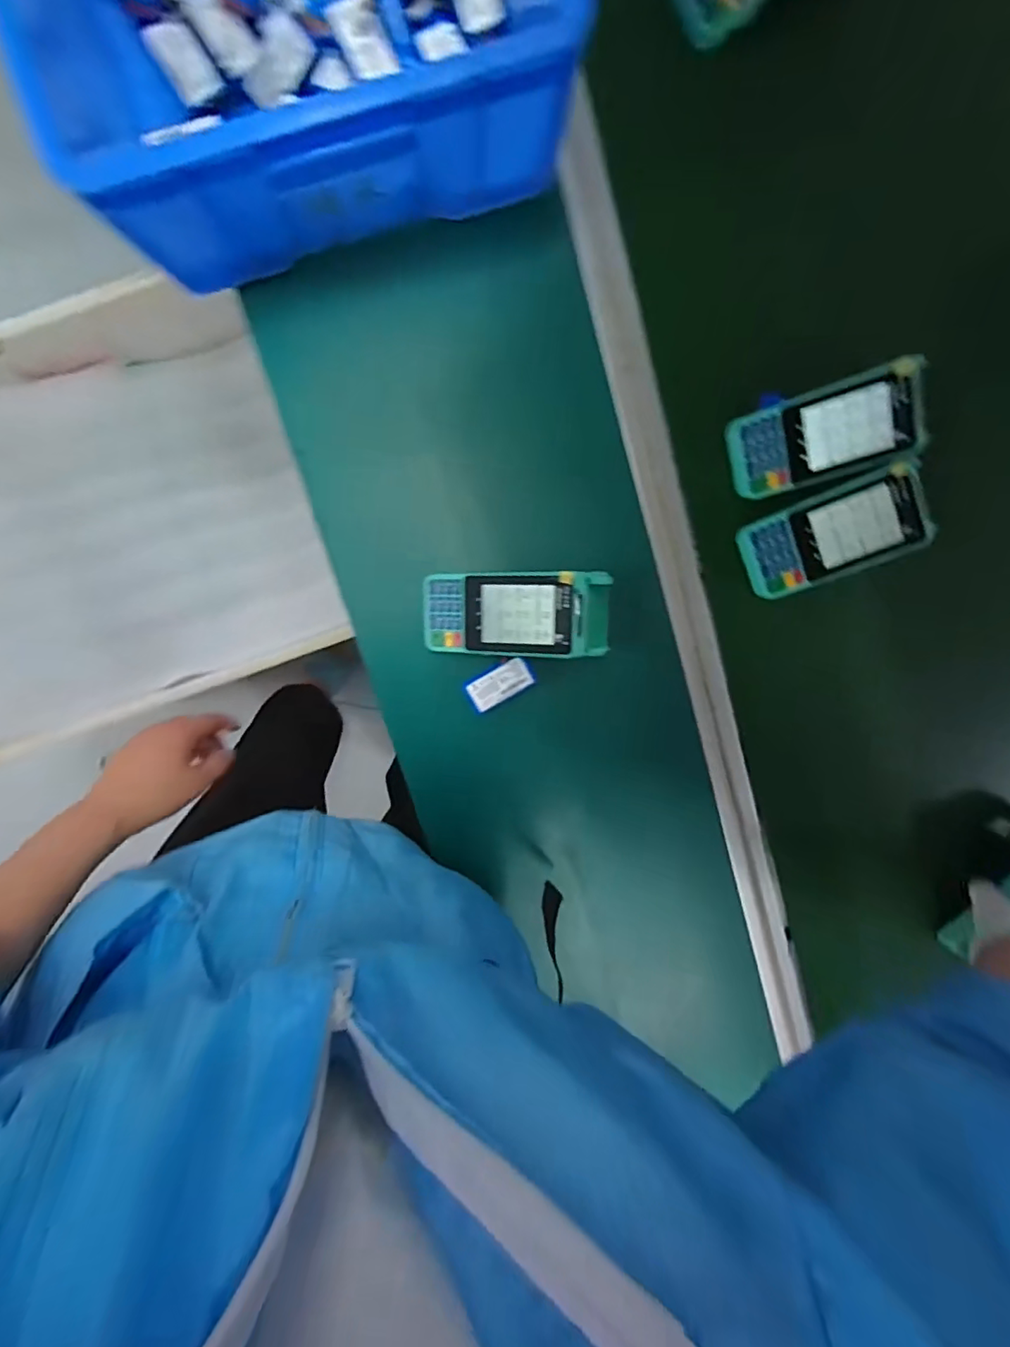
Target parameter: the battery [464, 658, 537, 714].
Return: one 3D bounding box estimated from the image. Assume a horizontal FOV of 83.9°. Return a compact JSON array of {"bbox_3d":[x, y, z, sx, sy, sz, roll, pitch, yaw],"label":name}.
[{"bbox_3d":[-0.005,0.010,0.536,0.062,0.009,0.033,-28,100,2],"label":"battery"}]

